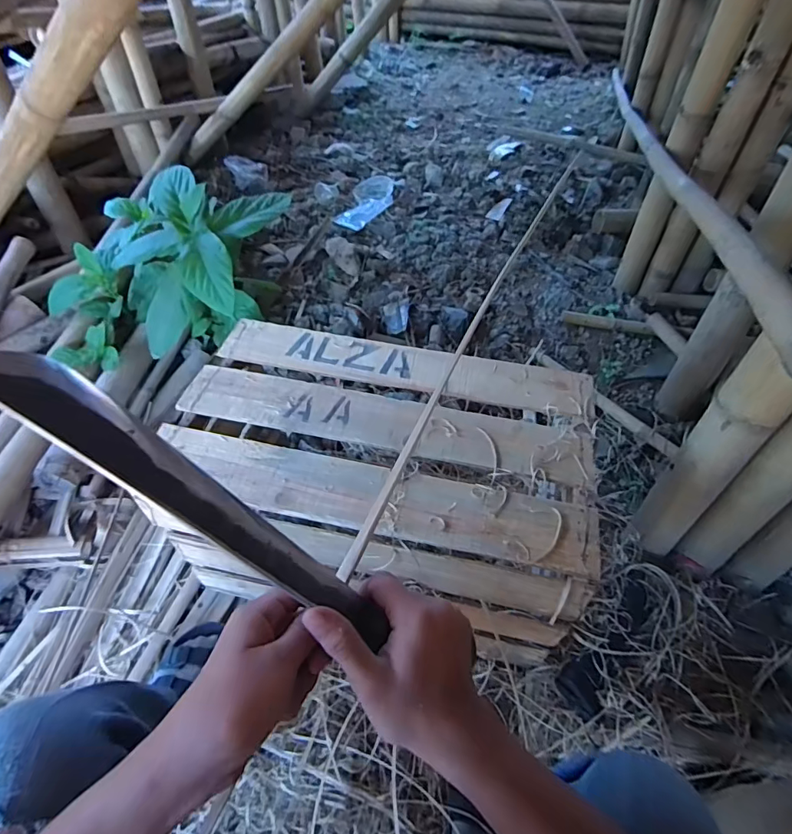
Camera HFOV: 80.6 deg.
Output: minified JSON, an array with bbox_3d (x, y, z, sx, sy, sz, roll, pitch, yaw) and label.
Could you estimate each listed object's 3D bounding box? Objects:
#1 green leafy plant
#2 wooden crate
[{"bbox_3d":[-0.581,-0.324,1.136,0.529,0.358,0.448,12,49,8],"label":"green leafy plant"},{"bbox_3d":[-0.030,0.127,0.770,0.582,0.354,0.369,11,49,6],"label":"wooden crate"}]

